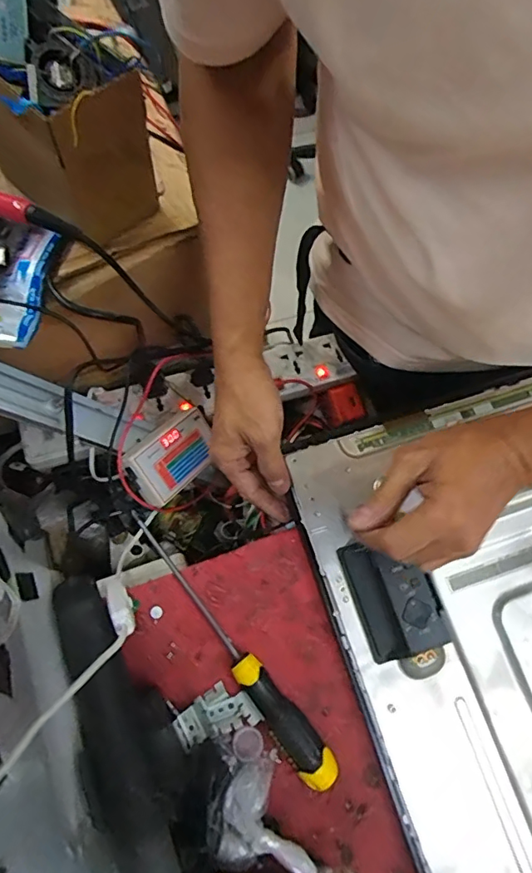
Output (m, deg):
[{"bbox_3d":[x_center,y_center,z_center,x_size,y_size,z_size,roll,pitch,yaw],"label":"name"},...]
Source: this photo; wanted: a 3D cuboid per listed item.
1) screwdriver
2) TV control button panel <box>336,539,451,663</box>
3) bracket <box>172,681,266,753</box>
[{"bbox_3d":[-0.031,0.155,0.405,0.026,0.023,0.251,-36,75,-11],"label":"screwdriver"},{"bbox_3d":[0.099,0.124,0.407,0.059,0.024,0.090,-18,73,-6],"label":"TV control button panel"},{"bbox_3d":[-0.038,0.215,0.389,0.053,0.009,0.044,-35,76,-33],"label":"bracket"}]

